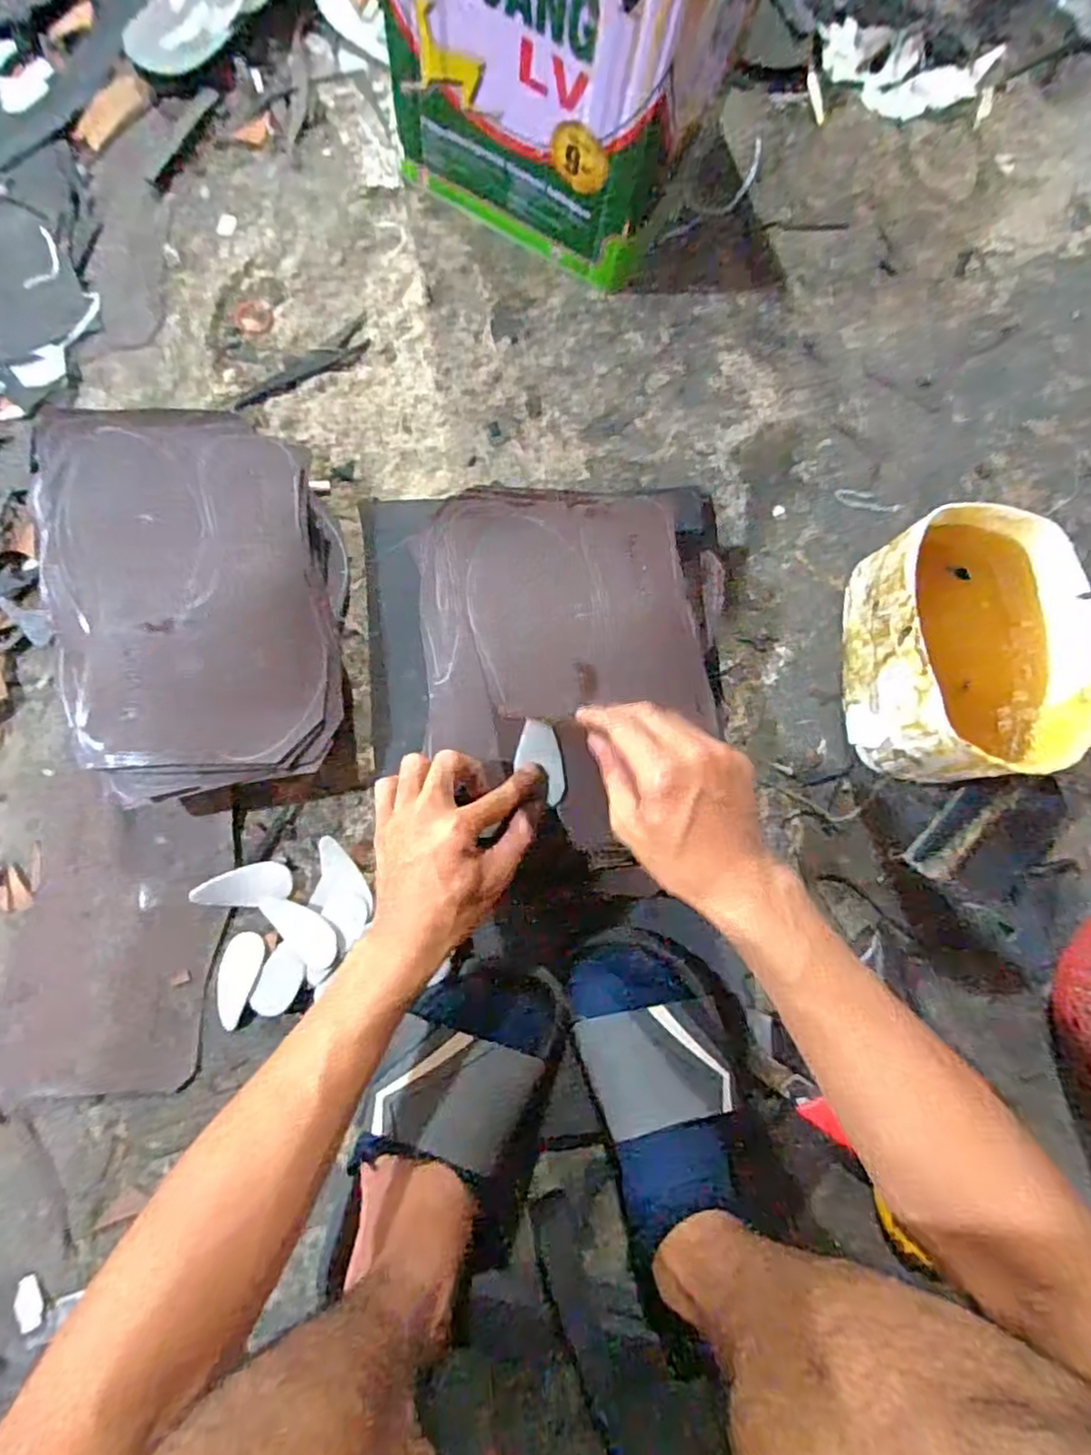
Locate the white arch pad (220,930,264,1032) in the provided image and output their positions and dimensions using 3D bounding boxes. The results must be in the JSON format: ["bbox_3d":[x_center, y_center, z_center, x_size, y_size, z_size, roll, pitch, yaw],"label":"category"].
[{"bbox_3d":[-0.232,0.189,0.505,0.028,0.005,0.069,15,82,-3],"label":"white arch pad"}]

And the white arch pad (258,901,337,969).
[{"bbox_3d":[-0.184,0.151,0.506,0.067,0.014,0.033,43,82,1],"label":"white arch pad"}]

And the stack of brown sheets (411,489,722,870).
[{"bbox_3d":[0.016,-0.042,0.502,0.205,0.019,0.273,-5,83,-5],"label":"stack of brown sheets"}]

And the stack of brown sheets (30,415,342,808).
[{"bbox_3d":[-0.263,-0.098,0.522,0.195,0.078,0.289,-10,84,-6],"label":"stack of brown sheets"}]

